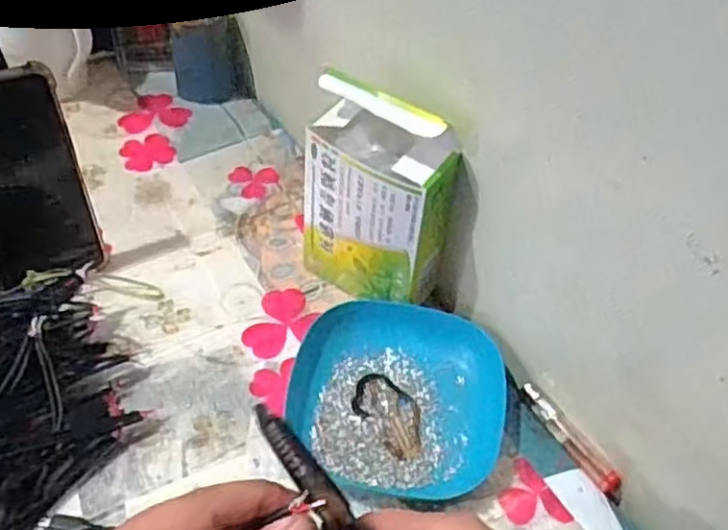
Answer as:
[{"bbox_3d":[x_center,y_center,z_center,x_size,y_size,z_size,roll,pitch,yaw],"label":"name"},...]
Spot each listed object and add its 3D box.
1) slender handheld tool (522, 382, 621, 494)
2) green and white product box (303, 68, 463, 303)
[{"bbox_3d":[0.136,0.113,0.482,0.010,0.016,0.083,-27,57,-25],"label":"slender handheld tool"},{"bbox_3d":[0.011,-0.045,0.503,0.094,0.176,0.048,30,53,19],"label":"green and white product box"}]

